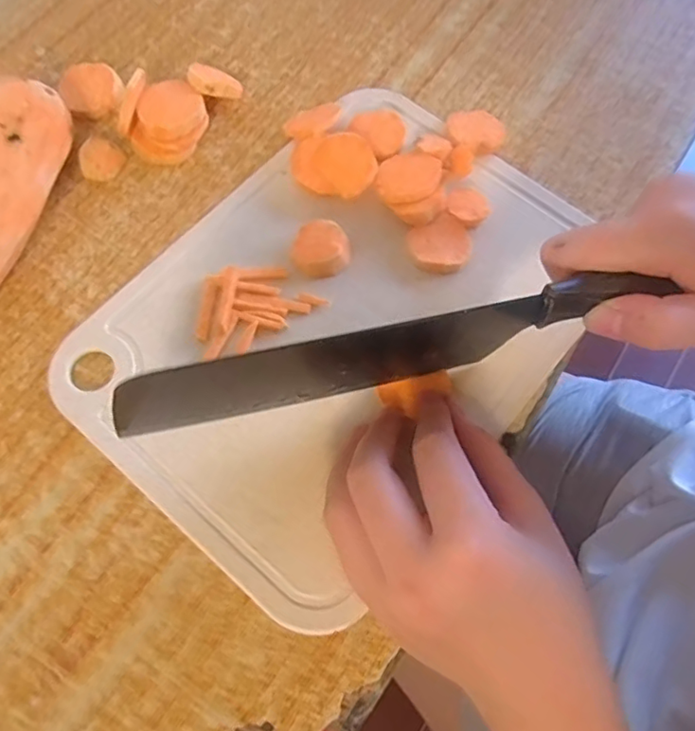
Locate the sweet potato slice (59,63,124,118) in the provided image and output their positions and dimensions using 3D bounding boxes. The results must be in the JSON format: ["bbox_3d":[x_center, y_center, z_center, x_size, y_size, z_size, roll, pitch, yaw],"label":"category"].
[{"bbox_3d":[-0.133,-0.144,0.301,0.029,0.008,0.029,0,87,-7],"label":"sweet potato slice"}]

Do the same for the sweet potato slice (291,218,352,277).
[{"bbox_3d":[-0.013,-0.057,0.273,0.026,0.008,0.027,0,70,1],"label":"sweet potato slice"}]

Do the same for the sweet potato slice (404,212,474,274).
[{"bbox_3d":[0.046,-0.058,0.279,0.031,0.007,0.028,-25,72,-8],"label":"sweet potato slice"}]

